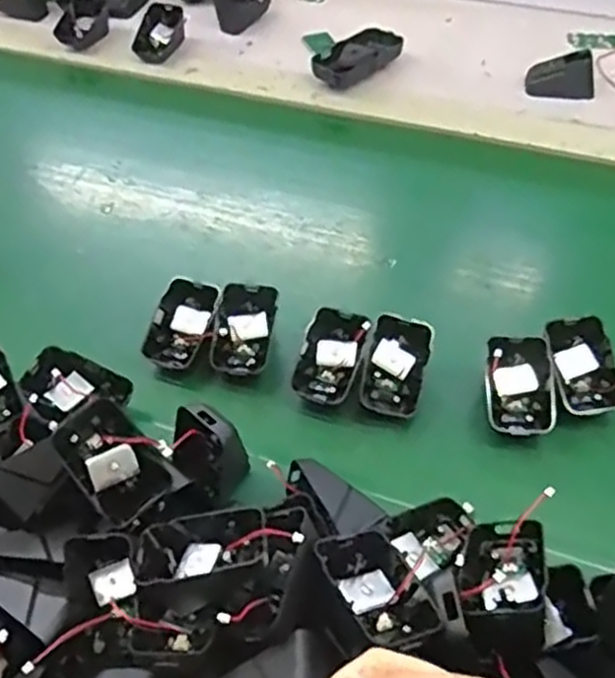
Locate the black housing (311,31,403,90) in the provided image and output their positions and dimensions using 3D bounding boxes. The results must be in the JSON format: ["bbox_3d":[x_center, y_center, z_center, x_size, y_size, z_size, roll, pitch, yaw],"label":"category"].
[{"bbox_3d":[0.053,-0.305,0.789,0.058,0.033,0.120,30,58,25],"label":"black housing"}]

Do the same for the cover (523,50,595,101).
[{"bbox_3d":[0.264,-0.273,0.751,0.068,0.037,0.033,8,51,10],"label":"cover"}]

